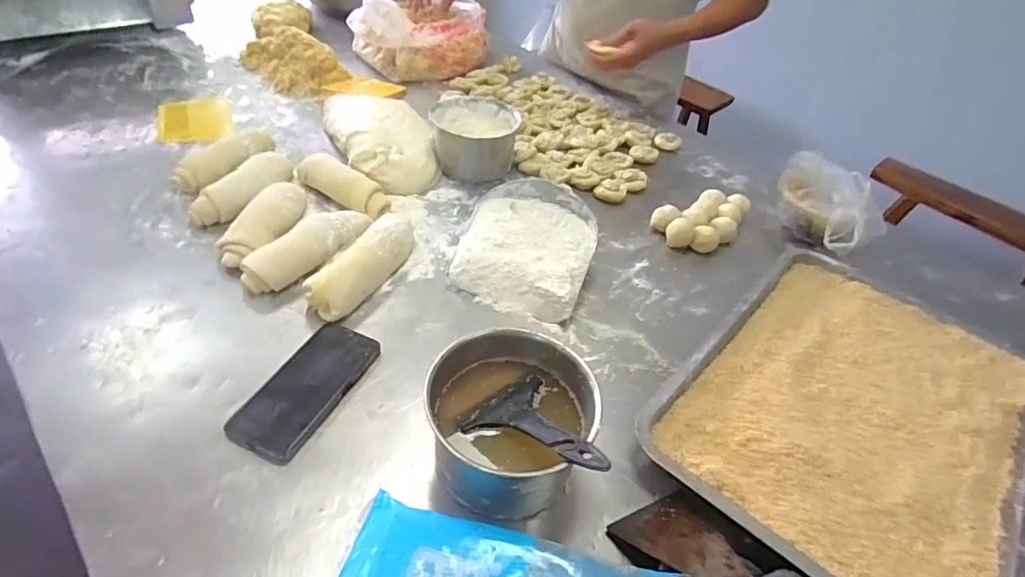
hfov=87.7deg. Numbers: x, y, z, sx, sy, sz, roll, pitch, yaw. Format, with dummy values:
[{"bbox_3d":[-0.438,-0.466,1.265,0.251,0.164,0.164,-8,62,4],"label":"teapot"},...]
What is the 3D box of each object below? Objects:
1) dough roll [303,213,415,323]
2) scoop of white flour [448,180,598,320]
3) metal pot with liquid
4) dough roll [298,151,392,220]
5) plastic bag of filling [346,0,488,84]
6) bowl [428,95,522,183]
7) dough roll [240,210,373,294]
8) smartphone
[{"bbox_3d":[-0.189,-0.038,0.703,0.054,0.049,0.199,18,44,15],"label":"dough roll"},{"bbox_3d":[0.022,-0.064,0.746,0.181,0.066,0.199,17,43,8],"label":"scoop of white flour"},{"bbox_3d":[-0.002,0.126,0.512,0.147,0.097,0.148,5,42,-4],"label":"metal pot with liquid"},{"bbox_3d":[-0.265,-0.163,0.828,0.174,0.055,0.057,30,46,22],"label":"dough roll"},{"bbox_3d":[-0.214,-0.620,1.284,0.296,0.122,0.292,13,41,5],"label":"plastic bag of filling"},{"bbox_3d":[-0.068,-0.268,0.948,0.152,0.087,0.146,5,42,-4],"label":"bowl"},{"bbox_3d":[-0.270,-0.054,0.717,0.064,0.046,0.185,32,47,23],"label":"dough roll"},{"bbox_3d":[-0.220,0.103,0.574,0.079,0.016,0.168,18,44,15],"label":"smartphone"}]

